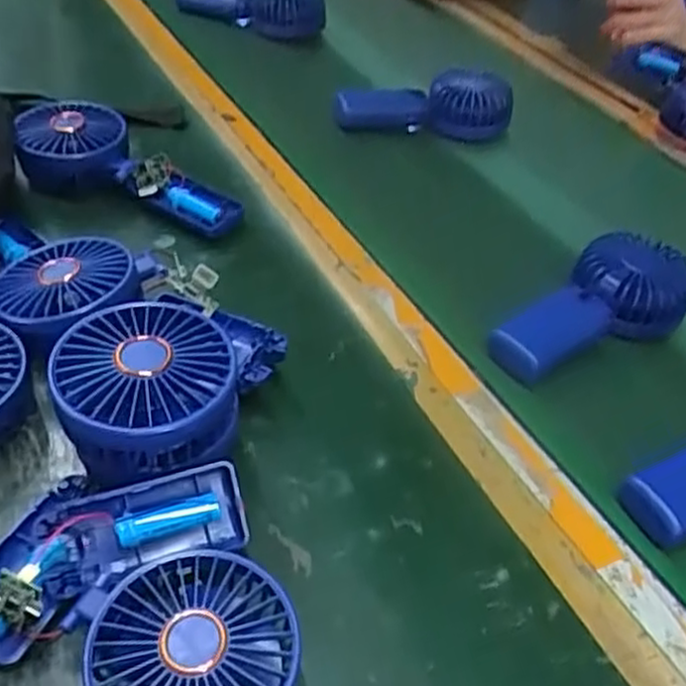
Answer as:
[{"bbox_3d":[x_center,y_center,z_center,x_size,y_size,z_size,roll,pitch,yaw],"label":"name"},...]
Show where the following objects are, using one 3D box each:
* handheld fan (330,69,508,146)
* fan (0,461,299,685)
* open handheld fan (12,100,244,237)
[{"bbox_3d":[0.082,-0.236,0.741,0.180,0.074,0.044,1,45,-7],"label":"handheld fan"},{"bbox_3d":[-0.089,0.114,0.336,0.158,0.051,0.115,26,47,18],"label":"fan"},{"bbox_3d":[-0.172,-0.145,0.586,0.200,0.042,0.085,17,45,9],"label":"open handheld fan"}]

